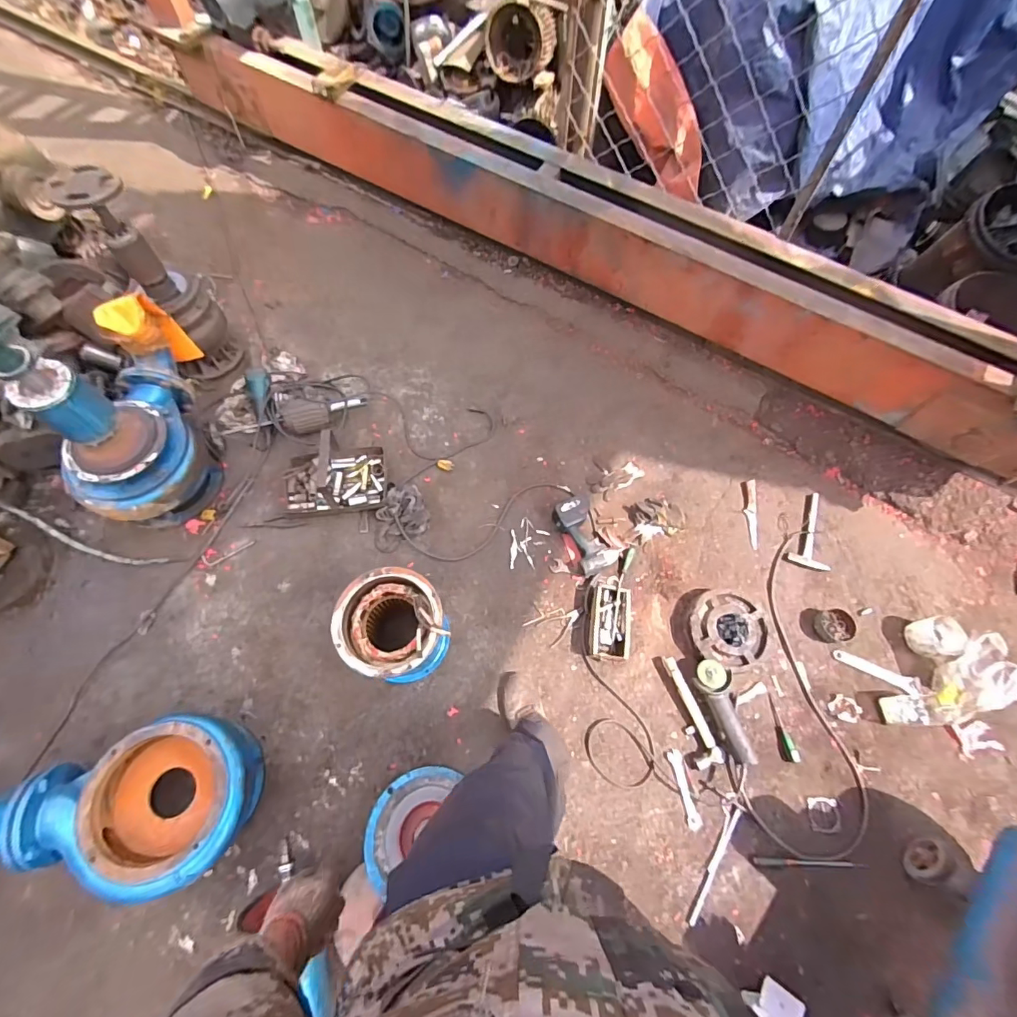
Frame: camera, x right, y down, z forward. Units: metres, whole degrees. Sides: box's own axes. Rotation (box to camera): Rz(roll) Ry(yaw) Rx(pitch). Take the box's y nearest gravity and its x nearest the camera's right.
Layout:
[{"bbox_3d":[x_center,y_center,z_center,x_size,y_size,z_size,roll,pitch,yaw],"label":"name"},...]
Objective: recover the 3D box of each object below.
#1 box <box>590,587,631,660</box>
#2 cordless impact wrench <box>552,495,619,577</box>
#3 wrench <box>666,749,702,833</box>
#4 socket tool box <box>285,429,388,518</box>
[{"bbox_3d":[0.301,0.342,1.415,0.113,0.055,0.212,8,67,2],"label":"box"},{"bbox_3d":[0.246,0.081,1.530,0.134,0.073,0.250,-25,70,-11],"label":"cordless impact wrench"},{"bbox_3d":[0.472,0.750,1.274,0.039,0.007,0.188,-11,68,-6],"label":"wrench"},{"bbox_3d":[-0.554,-0.117,1.490,0.318,0.141,0.245,-7,68,-4],"label":"socket tool box"}]

